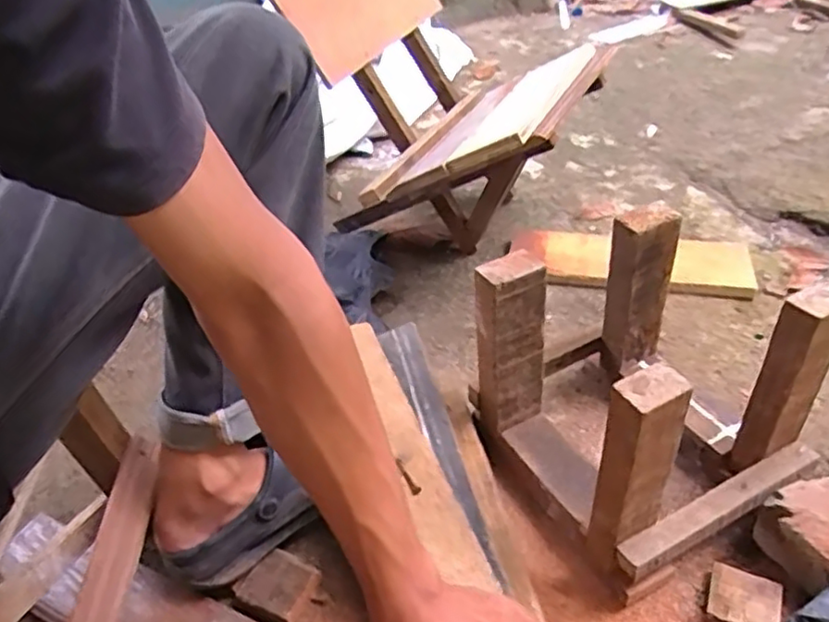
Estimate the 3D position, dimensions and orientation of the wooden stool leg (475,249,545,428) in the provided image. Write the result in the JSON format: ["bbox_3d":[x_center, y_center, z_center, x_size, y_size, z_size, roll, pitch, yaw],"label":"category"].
[{"bbox_3d":[0.100,0.035,0.689,0.066,0.199,0.048,-22,41,-16],"label":"wooden stool leg"}]

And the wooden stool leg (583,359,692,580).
[{"bbox_3d":[0.188,0.152,0.573,0.057,0.247,0.046,-29,43,-23],"label":"wooden stool leg"}]

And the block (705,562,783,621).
[{"bbox_3d":[0.302,0.268,0.602,0.060,0.022,0.060,14,44,25],"label":"block"}]

